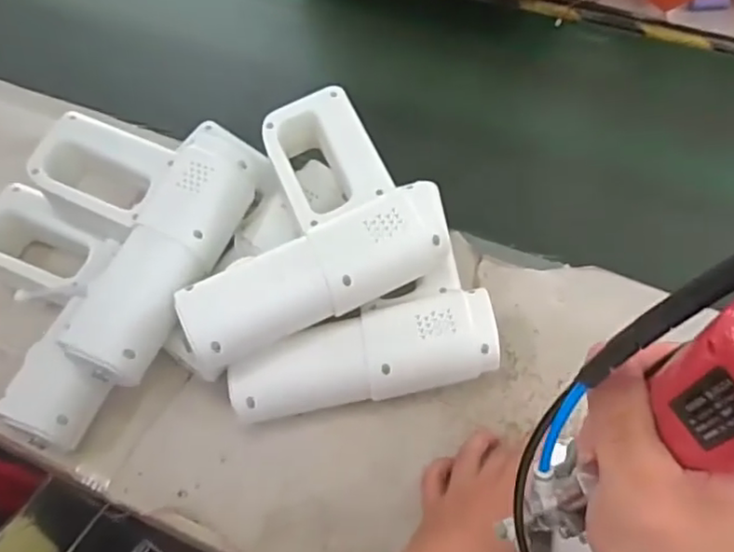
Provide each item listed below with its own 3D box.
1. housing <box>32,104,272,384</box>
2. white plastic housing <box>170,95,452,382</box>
[{"bbox_3d":[-0.205,-0.036,0.504,0.181,0.043,0.221,10,57,9],"label":"housing"},{"bbox_3d":[-0.068,-0.049,0.513,0.221,0.055,0.197,-25,58,-13],"label":"white plastic housing"}]

